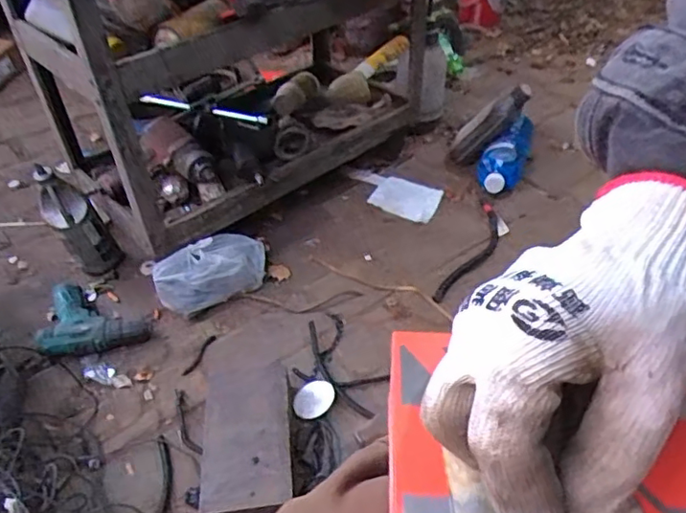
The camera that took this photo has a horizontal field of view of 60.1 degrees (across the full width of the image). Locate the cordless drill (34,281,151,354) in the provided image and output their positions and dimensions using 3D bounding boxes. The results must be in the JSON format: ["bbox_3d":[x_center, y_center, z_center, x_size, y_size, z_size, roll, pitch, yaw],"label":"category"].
[{"bbox_3d":[-0.411,0.098,0.978,0.164,0.045,0.143,-14,42,-14],"label":"cordless drill"}]

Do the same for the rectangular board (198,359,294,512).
[{"bbox_3d":[-0.132,0.244,0.822,0.117,0.058,0.240,-6,41,-5],"label":"rectangular board"}]

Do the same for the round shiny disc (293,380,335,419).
[{"bbox_3d":[-0.043,0.212,0.883,0.064,0.011,0.052,-33,50,-31],"label":"round shiny disc"}]

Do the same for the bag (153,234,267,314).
[{"bbox_3d":[-0.218,0.030,1.016,0.196,0.098,0.077,-25,46,-24],"label":"bag"}]

